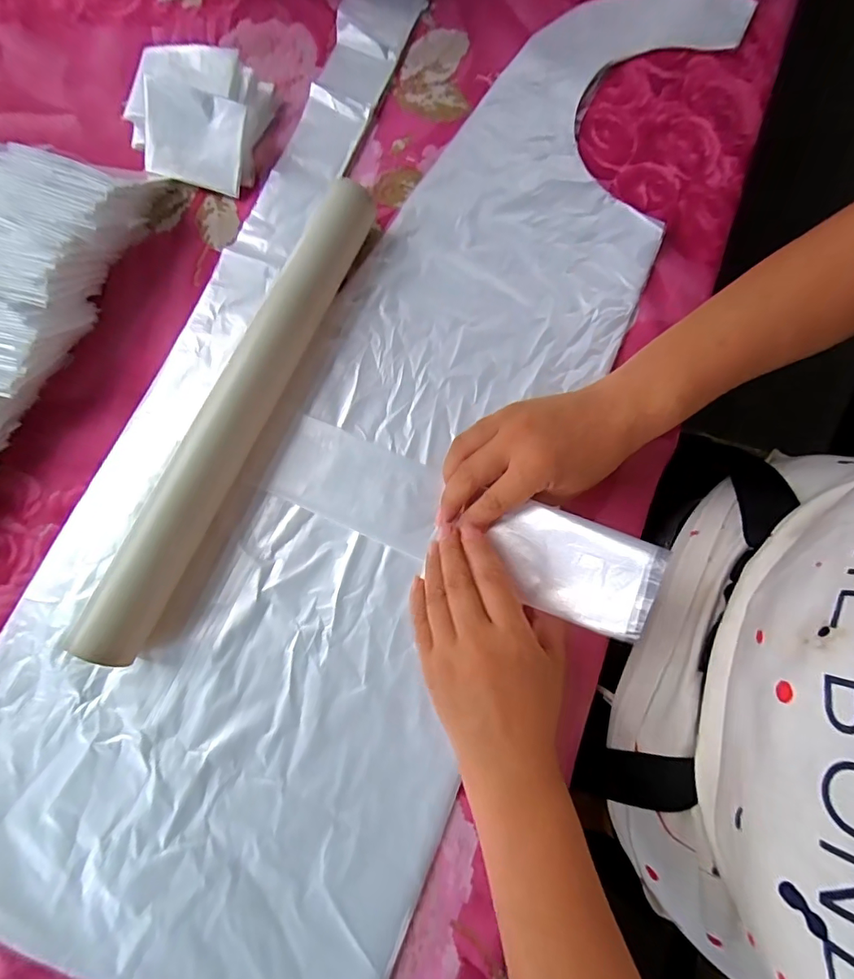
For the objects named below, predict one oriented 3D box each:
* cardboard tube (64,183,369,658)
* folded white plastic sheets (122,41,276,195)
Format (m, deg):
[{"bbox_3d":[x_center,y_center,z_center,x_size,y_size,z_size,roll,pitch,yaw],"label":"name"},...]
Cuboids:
[{"bbox_3d":[-0.128,-0.058,0.313,0.041,0.038,0.349,24,79,5],"label":"cardboard tube"},{"bbox_3d":[-0.185,-0.302,0.370,0.104,0.039,0.103,14,78,3],"label":"folded white plastic sheets"}]

